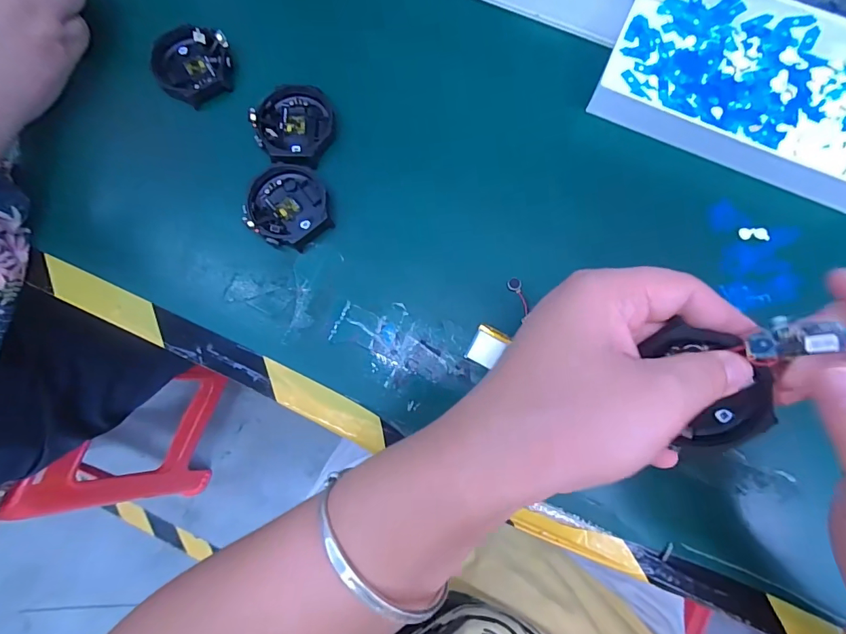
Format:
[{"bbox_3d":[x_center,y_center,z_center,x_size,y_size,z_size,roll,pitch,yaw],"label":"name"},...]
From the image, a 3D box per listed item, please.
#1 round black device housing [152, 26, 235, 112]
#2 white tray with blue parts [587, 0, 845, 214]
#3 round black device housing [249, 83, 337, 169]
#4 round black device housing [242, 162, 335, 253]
[{"bbox_3d":[-0.152,-0.165,0.284,0.054,0.015,0.049,19,81,3],"label":"round black device housing"},{"bbox_3d":[0.209,-0.143,0.266,0.178,0.026,0.110,24,81,4],"label":"white tray with blue parts"},{"bbox_3d":[-0.081,-0.123,0.271,0.048,0.012,0.053,20,81,3],"label":"round black device housing"},{"bbox_3d":[-0.083,-0.070,0.262,0.049,0.013,0.052,0,80,0],"label":"round black device housing"}]

